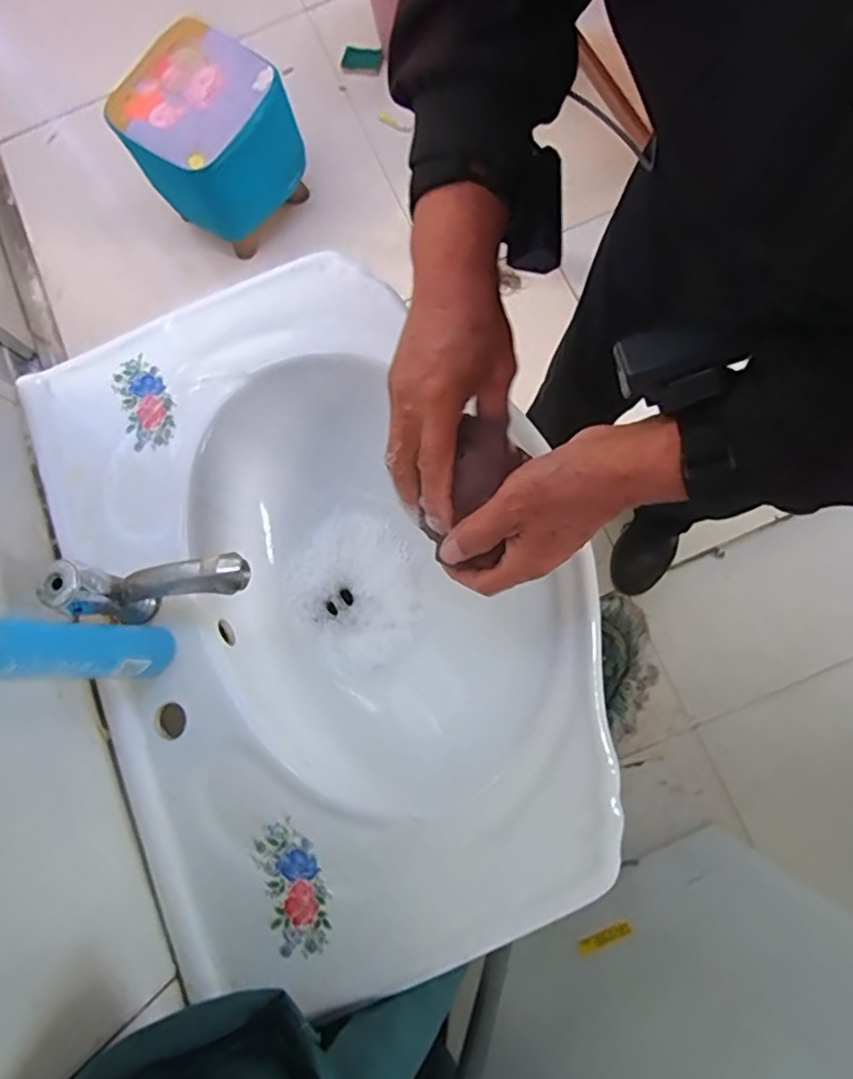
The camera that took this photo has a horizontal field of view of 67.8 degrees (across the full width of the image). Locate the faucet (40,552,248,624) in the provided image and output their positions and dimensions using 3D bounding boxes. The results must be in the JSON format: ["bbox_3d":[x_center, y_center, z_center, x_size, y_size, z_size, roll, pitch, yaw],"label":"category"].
[{"bbox_3d":[-0.200,0.037,0.485,0.144,0.082,0.040,-4,78,4],"label":"faucet"}]

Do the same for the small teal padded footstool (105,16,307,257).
[{"bbox_3d":[-0.420,-0.773,1.251,0.264,0.231,0.291,43,85,11],"label":"small teal padded footstool"}]

